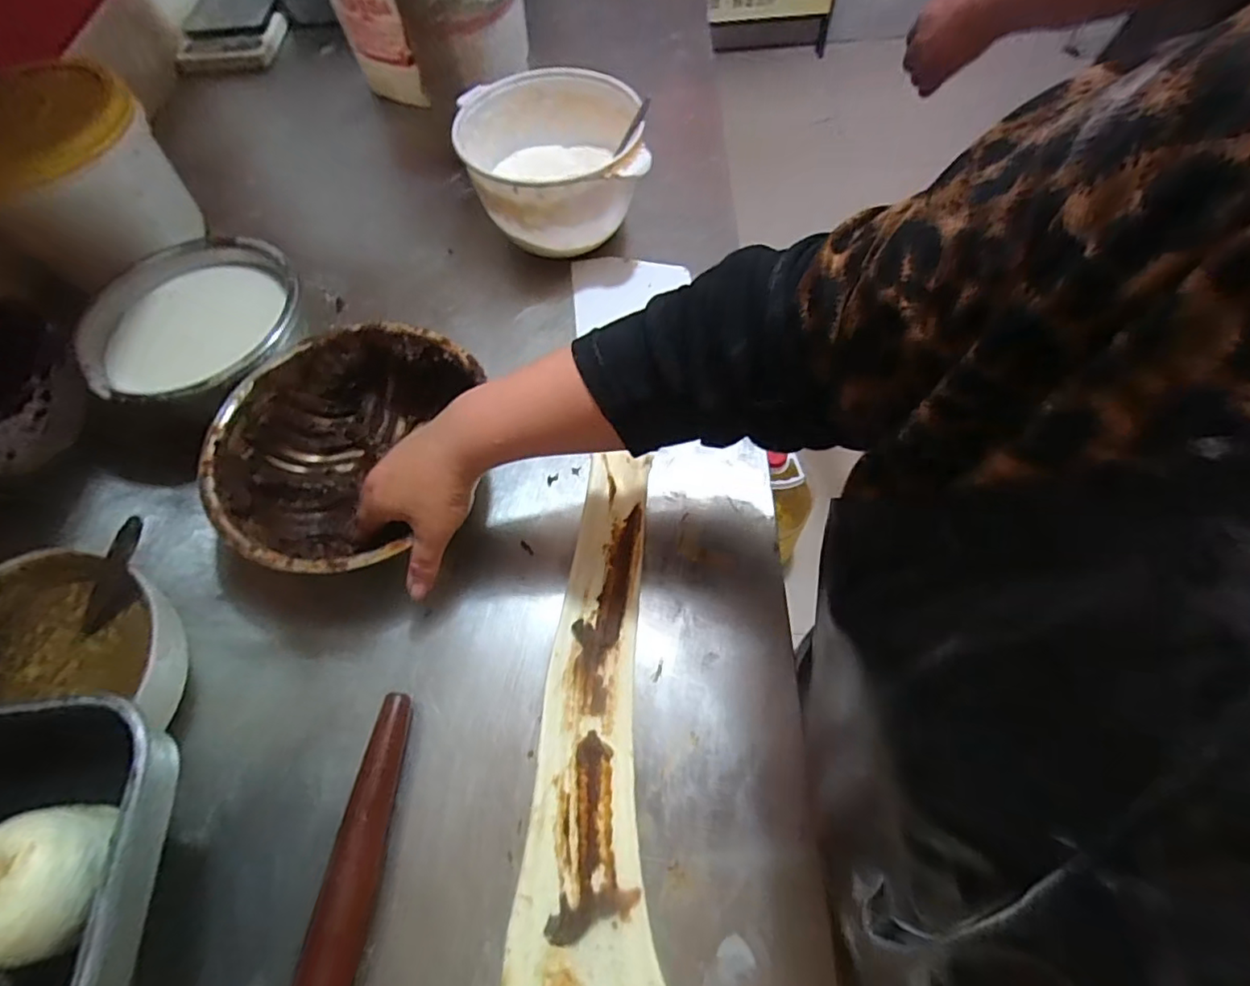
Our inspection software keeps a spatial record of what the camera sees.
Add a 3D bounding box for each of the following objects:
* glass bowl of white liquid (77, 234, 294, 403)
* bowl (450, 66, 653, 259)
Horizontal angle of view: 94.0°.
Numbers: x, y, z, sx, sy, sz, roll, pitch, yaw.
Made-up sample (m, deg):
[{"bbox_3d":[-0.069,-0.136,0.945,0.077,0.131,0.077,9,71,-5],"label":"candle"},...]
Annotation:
[{"bbox_3d":[-0.378,-0.137,0.552,0.167,0.085,0.189,18,65,11],"label":"glass bowl of white liquid"},{"bbox_3d":[-0.074,-0.336,0.623,0.182,0.119,0.184,-7,63,-1],"label":"bowl"}]

